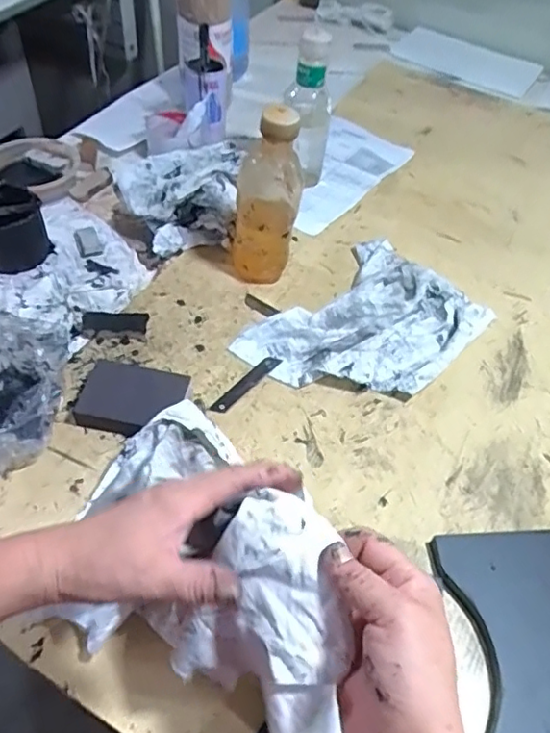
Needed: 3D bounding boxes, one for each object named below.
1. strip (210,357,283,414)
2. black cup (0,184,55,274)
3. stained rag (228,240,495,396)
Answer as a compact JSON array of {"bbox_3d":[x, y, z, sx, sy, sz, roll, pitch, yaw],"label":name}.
[{"bbox_3d":[-0.030,0.019,0.624,0.017,0.004,0.100,34,56,21],"label":"strip"},{"bbox_3d":[-0.335,-0.174,0.713,0.089,0.072,0.082,29,55,18],"label":"black cup"},{"bbox_3d":[0.108,-0.046,0.667,0.189,0.041,0.250,38,58,23],"label":"stained rag"}]

